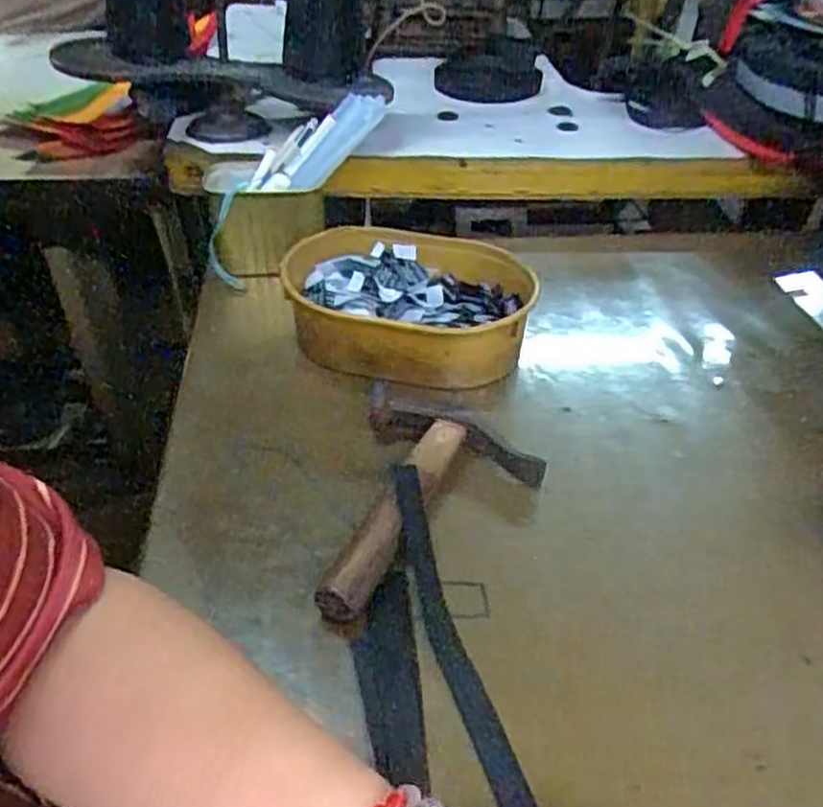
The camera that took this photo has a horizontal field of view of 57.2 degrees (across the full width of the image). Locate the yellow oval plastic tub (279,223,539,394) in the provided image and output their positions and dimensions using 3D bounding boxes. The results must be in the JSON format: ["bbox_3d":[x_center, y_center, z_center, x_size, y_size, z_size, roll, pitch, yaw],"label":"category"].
[{"bbox_3d":[0.004,-0.074,0.591,0.176,0.065,0.130,11,41,12],"label":"yellow oval plastic tub"}]

